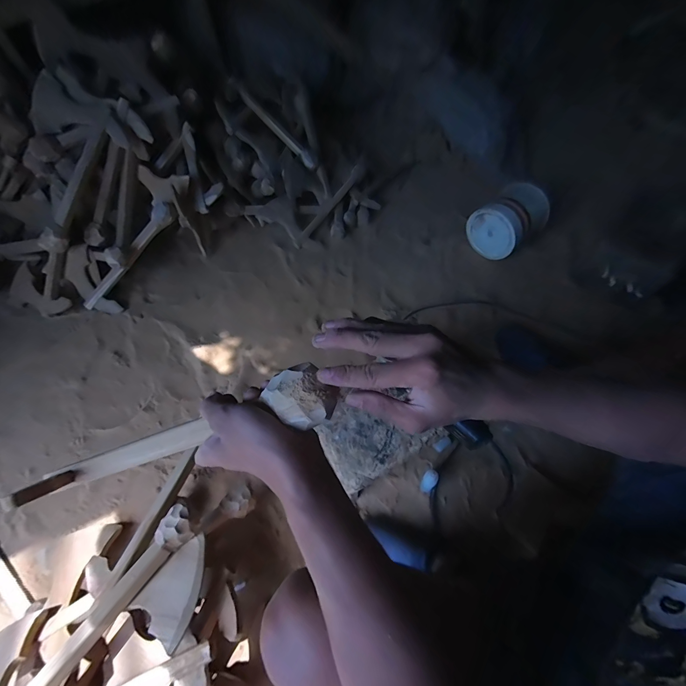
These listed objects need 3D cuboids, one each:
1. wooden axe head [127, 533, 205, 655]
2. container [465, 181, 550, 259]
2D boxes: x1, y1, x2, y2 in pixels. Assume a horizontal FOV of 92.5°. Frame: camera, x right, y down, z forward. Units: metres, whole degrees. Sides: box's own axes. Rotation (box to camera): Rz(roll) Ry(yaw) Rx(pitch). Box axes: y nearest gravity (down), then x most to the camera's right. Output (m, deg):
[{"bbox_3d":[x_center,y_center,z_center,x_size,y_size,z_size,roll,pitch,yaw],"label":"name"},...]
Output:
[{"bbox_3d":[-0.274,0.388,0.525,0.101,0.022,0.139,-5,41,14],"label":"wooden axe head"},{"bbox_3d":[0.544,-0.408,1.085,0.179,0.172,0.180,-34,67,-15],"label":"container"}]

